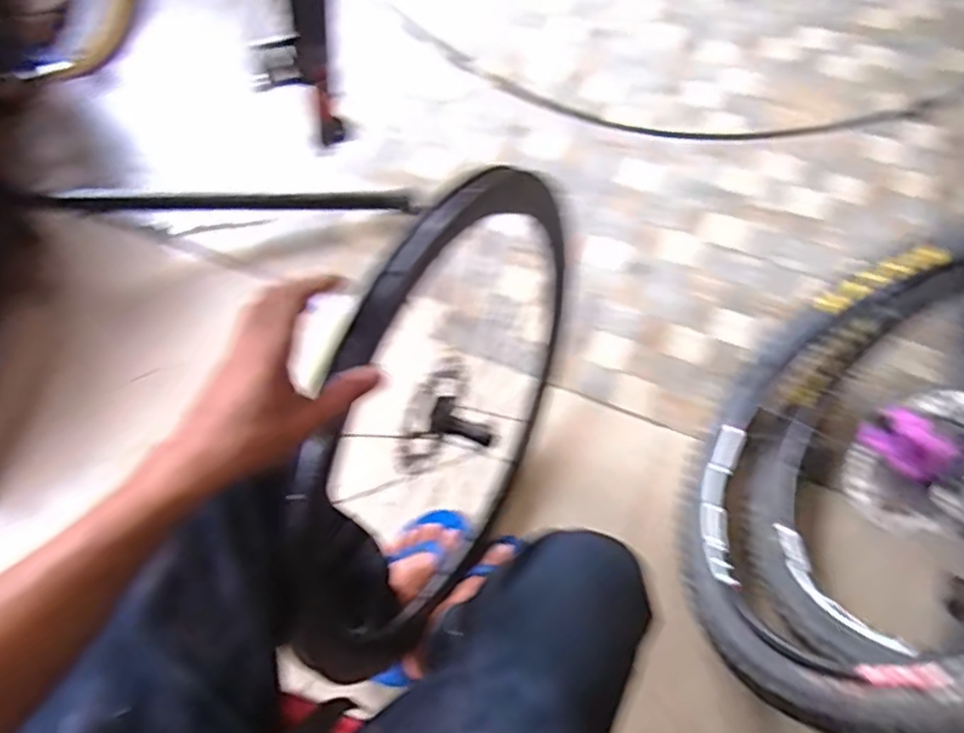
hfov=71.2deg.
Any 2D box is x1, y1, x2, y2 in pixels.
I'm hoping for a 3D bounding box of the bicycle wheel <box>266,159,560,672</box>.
[{"bbox_3d":[-0.034,0.076,0.805,0.139,0.556,0.577,24,69,9],"label":"bicycle wheel"}]

